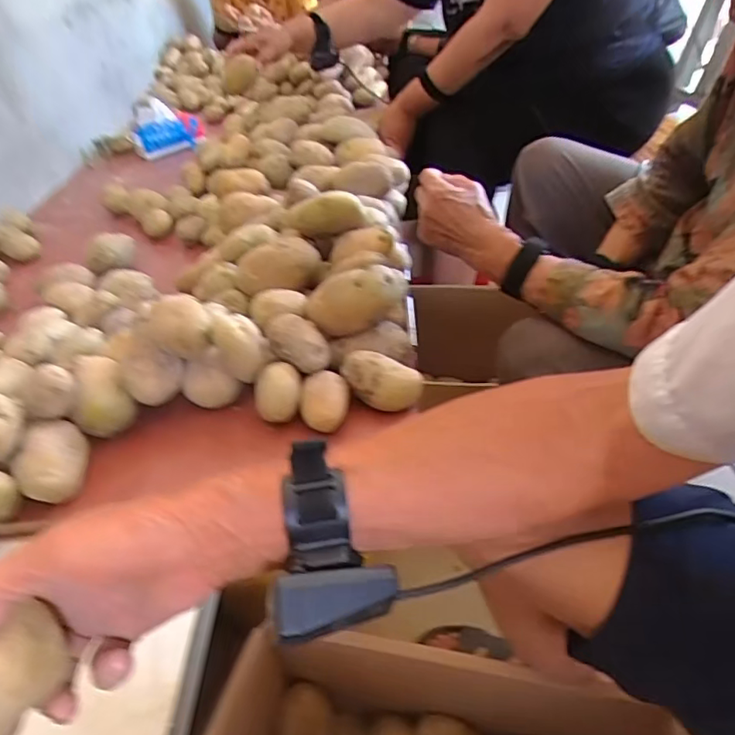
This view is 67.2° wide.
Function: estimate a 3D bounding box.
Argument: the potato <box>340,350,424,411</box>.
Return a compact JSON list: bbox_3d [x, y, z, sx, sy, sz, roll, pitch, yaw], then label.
[{"bbox_3d":[0.014,0.014,0.561,0.079,0.040,0.040,13,42,24],"label":"potato"}]

